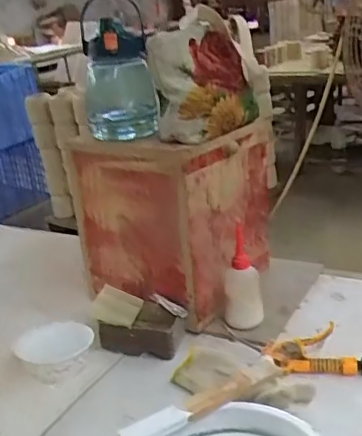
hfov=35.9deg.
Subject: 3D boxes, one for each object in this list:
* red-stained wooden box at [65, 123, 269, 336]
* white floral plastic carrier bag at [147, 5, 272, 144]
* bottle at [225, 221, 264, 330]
[{"bbox_3d":[-0.014,-0.012,1.009,0.269,0.310,0.252,9,27,33],"label":"red-stained wooden box"},{"bbox_3d":[0.048,-0.221,0.861,0.080,0.170,0.196,11,29,38],"label":"white floral plastic carrier bag"},{"bbox_3d":[0.101,0.098,0.907,0.058,0.154,0.062,-3,23,11],"label":"bottle"}]

